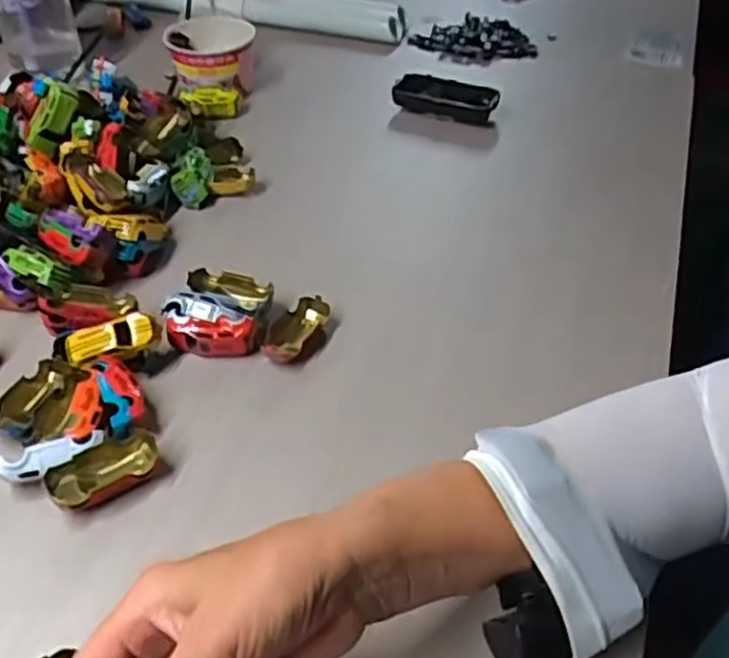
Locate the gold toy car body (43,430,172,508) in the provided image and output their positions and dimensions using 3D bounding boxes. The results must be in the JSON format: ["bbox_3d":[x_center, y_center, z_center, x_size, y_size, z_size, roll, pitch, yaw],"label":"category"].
[{"bbox_3d":[-0.156,0.087,0.452,0.066,0.020,0.033,-23,47,-23],"label":"gold toy car body"}]

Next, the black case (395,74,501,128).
[{"bbox_3d":[0.084,-0.241,0.773,0.108,0.024,0.045,17,45,17],"label":"black case"}]

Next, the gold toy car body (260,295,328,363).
[{"bbox_3d":[-0.051,0.000,0.546,0.030,0.016,0.063,24,47,24],"label":"gold toy car body"}]

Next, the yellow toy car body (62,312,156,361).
[{"bbox_3d":[-0.175,0.005,0.508,0.059,0.015,0.023,-12,44,-14],"label":"yellow toy car body"}]

